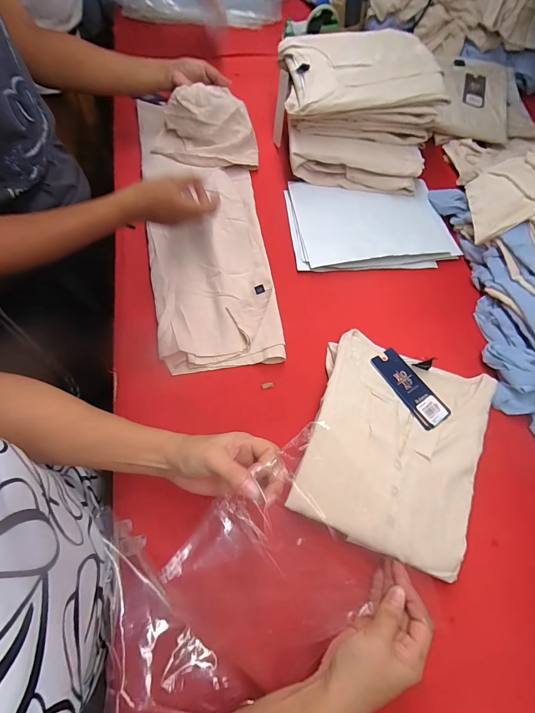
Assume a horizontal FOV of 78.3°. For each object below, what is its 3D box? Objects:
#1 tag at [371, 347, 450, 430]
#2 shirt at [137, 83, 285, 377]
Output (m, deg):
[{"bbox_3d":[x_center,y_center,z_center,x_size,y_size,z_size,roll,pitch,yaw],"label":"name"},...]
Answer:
[{"bbox_3d":[0.198,0.043,0.458,0.048,0.004,0.118,-25,65,-19],"label":"tag"},{"bbox_3d":[-0.111,-0.262,0.571,0.214,0.044,0.545,-5,65,-10],"label":"shirt"}]

